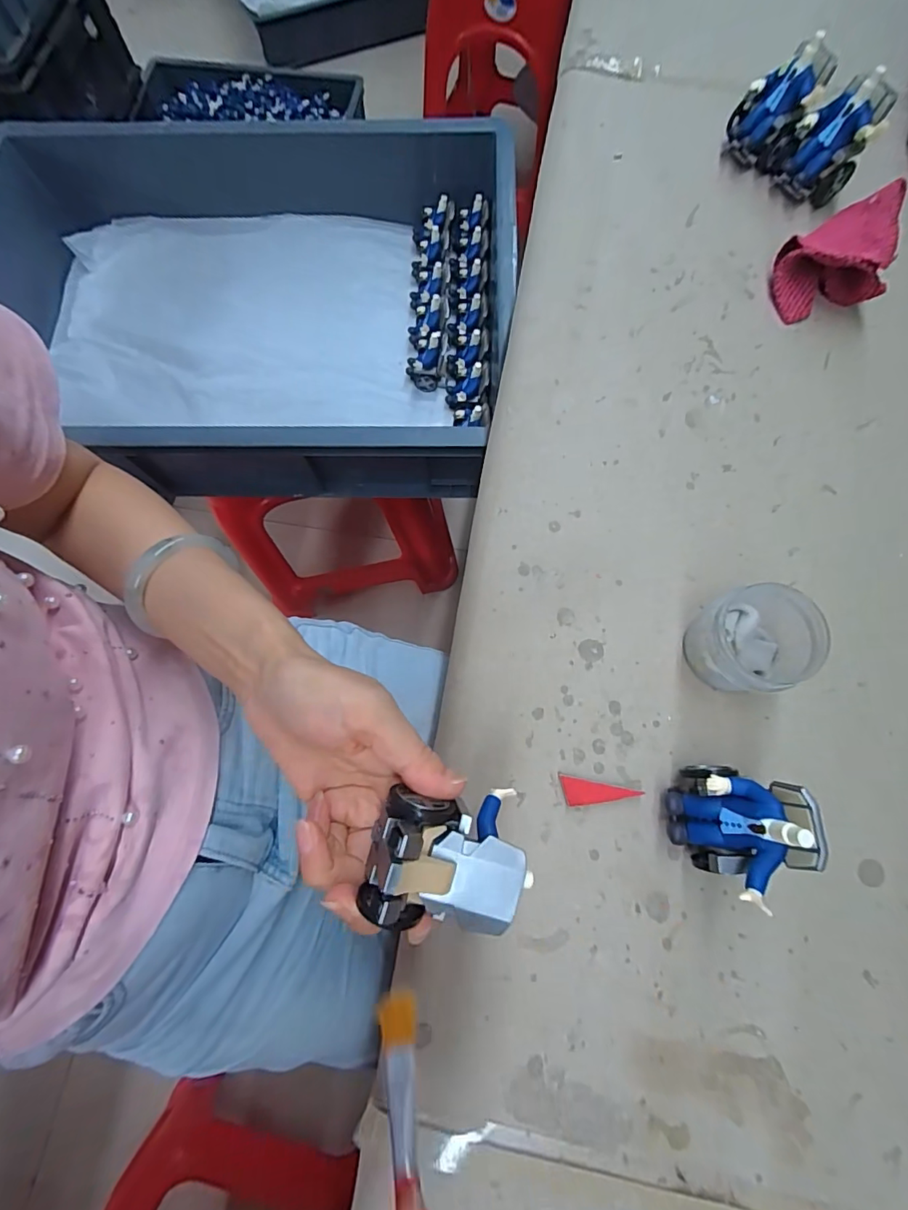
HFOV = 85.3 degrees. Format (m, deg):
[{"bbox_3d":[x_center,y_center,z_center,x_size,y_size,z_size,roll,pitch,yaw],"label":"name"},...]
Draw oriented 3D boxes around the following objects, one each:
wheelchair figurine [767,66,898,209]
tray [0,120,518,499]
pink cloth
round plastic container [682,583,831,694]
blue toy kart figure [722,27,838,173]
[{"bbox_3d":[0.262,-0.323,0.345,0.050,0.061,0.037,28,77,8],"label":"wheelchair figurine"},{"bbox_3d":[-0.249,-0.331,0.560,0.588,0.123,0.416,1,75,1],"label":"tray"},{"bbox_3d":[0.258,-0.233,0.327,0.068,0.043,0.086,37,78,10],"label":"pink cloth"},{"bbox_3d":[0.156,0.021,0.260,0.048,0.049,0.055,-30,76,-7],"label":"round plastic container"},{"bbox_3d":[0.234,-0.360,0.358,0.051,0.058,0.036,32,77,9],"label":"blue toy kart figure"}]

